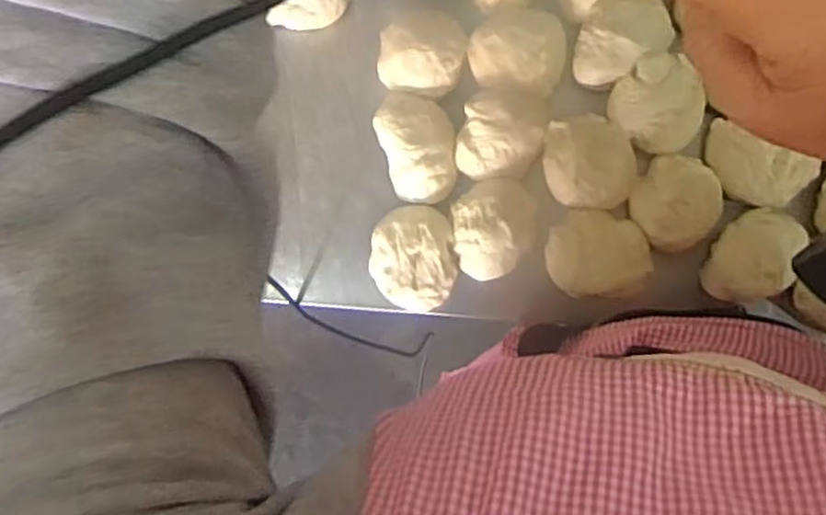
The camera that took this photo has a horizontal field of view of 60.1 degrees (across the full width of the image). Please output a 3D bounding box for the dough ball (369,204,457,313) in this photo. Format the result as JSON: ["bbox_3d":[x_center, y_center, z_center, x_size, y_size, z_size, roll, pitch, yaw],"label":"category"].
[{"bbox_3d":[0.000,0.000,0.572,0.070,0.030,0.081,12,92,10],"label":"dough ball"}]

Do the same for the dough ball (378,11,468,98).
[{"bbox_3d":[0.008,-0.163,0.559,0.066,0.042,0.068,0,90,10],"label":"dough ball"}]

